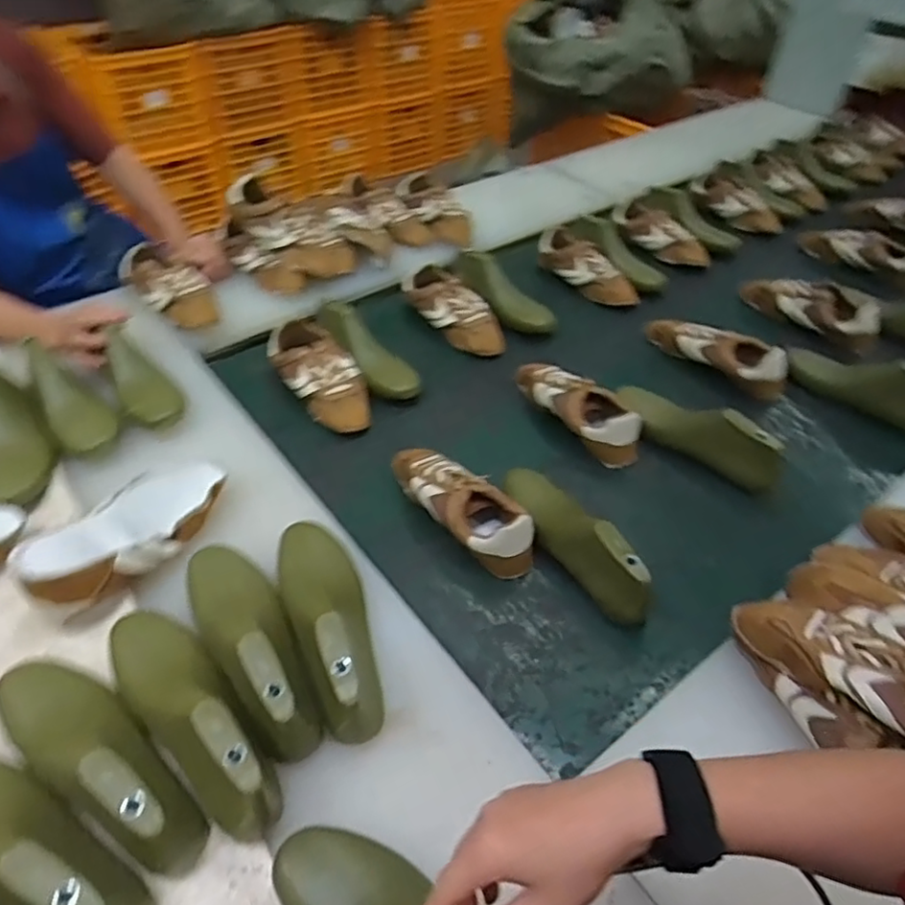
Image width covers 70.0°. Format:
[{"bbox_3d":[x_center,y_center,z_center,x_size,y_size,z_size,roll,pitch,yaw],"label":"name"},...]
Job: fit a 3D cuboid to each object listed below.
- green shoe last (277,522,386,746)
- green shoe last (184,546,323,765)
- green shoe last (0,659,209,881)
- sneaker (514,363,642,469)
[{"bbox_3d":[-0.123,0.156,0.645,0.079,0.089,0.251,-14,47,-16],"label":"green shoe last"},{"bbox_3d":[-0.195,0.174,0.625,0.078,0.091,0.245,-24,50,-24],"label":"green shoe last"},{"bbox_3d":[-0.307,0.246,0.546,0.252,0.092,0.079,28,50,24],"label":"green shoe last"},{"bbox_3d":[0.192,-0.073,0.979,0.097,0.079,0.229,-20,49,-21],"label":"sneaker"}]

